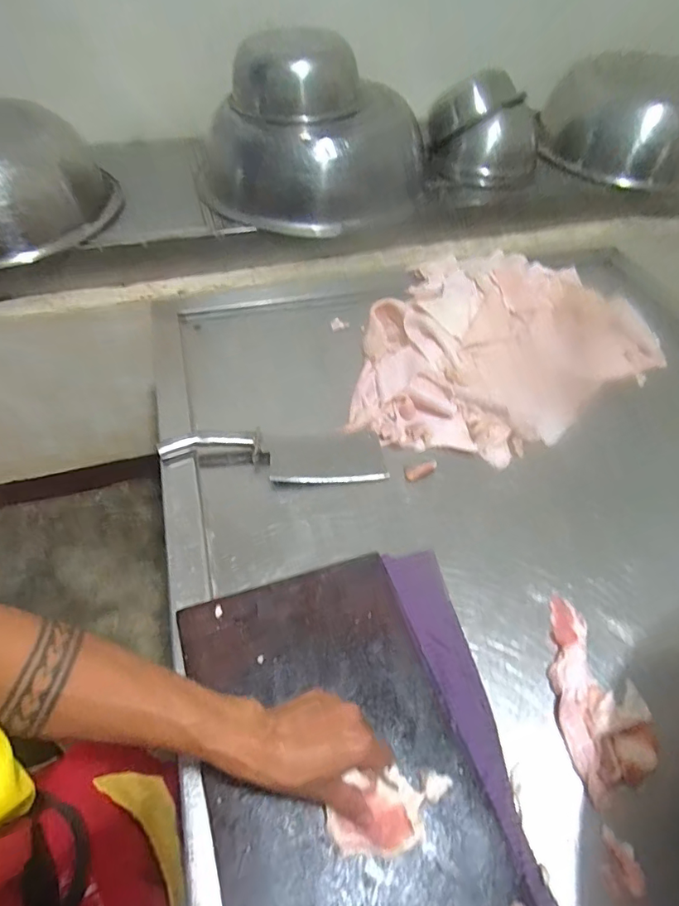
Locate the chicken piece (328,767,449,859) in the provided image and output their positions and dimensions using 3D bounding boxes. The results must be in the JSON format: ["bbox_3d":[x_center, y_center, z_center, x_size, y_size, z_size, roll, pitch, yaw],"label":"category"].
[{"bbox_3d":[0.050,0.324,0.448,0.116,0.033,0.059,-9,52,-8],"label":"chicken piece"}]

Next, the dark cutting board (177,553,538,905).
[{"bbox_3d":[-0.006,0.293,0.491,0.249,0.016,0.371,-16,54,-14],"label":"dark cutting board"}]

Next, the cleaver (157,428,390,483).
[{"bbox_3d":[-0.095,-0.001,0.743,0.325,0.039,0.088,-2,51,-3],"label":"cleaver"}]

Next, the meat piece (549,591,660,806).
[{"bbox_3d":[0.270,0.259,0.547,0.085,0.032,0.197,-9,52,-9],"label":"meat piece"}]

